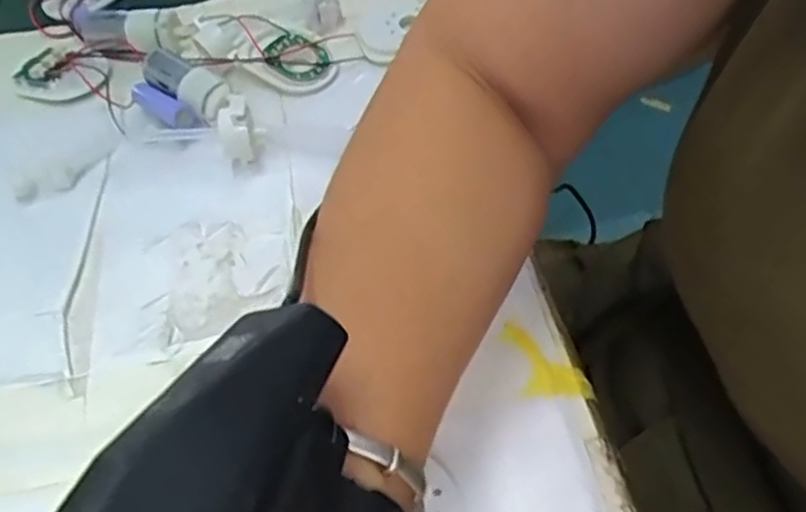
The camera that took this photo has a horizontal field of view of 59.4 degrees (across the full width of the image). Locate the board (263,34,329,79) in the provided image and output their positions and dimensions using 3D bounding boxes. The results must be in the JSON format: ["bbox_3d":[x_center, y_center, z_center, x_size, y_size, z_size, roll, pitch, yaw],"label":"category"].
[{"bbox_3d":[-0.067,-0.125,0.442,0.041,0.006,0.030,24,65,8],"label":"board"}]

